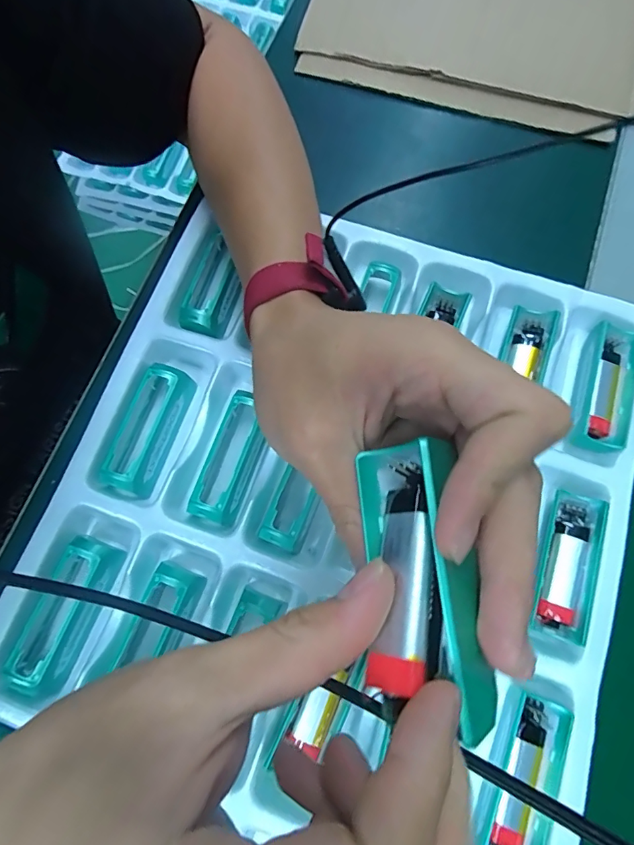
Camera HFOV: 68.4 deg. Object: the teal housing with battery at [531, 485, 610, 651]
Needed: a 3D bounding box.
[{"bbox_3d":[0.142,0.080,0.262,0.025,0.015,0.079,17,75,5],"label":"teal housing with battery"}]

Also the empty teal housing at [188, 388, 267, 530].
[{"bbox_3d":[-0.051,0.023,0.283,0.030,0.025,0.077,19,75,6],"label":"empty teal housing"}]

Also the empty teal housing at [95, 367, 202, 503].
[{"bbox_3d":[-0.106,0.004,0.286,0.035,0.022,0.079,17,75,5],"label":"empty teal housing"}]

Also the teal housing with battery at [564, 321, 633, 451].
[{"bbox_3d":[0.180,-0.024,0.292,0.030,0.014,0.084,16,75,5],"label":"teal housing with battery"}]

